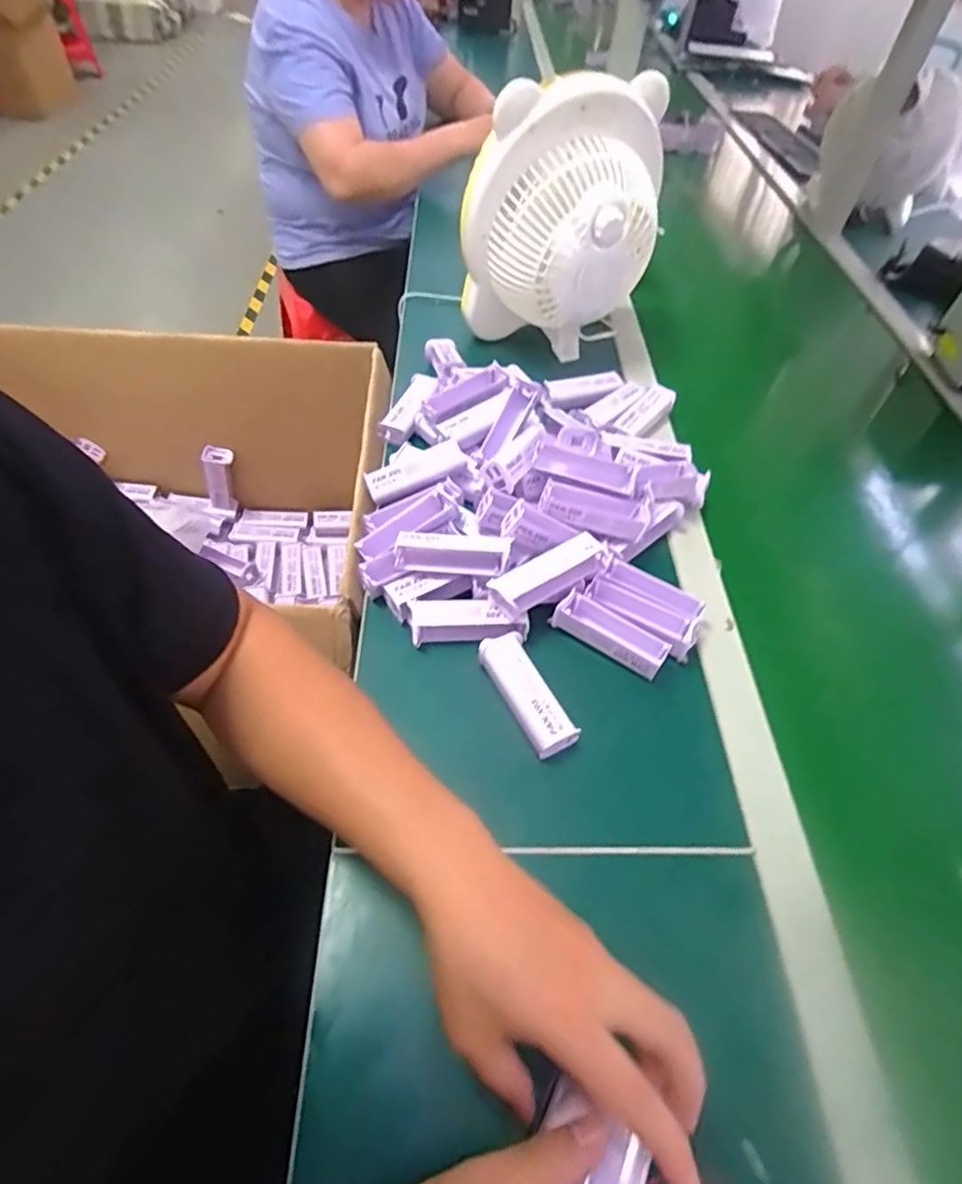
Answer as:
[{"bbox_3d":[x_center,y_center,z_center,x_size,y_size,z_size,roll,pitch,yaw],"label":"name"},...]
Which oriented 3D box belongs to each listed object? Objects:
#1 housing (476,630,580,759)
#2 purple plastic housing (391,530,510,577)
[{"bbox_3d":[0.035,0.083,0.493,0.035,0.032,0.104,-21,57,-21],"label":"housing"},{"bbox_3d":[-0.026,-0.033,0.535,0.097,0.029,0.025,7,52,0],"label":"purple plastic housing"}]

